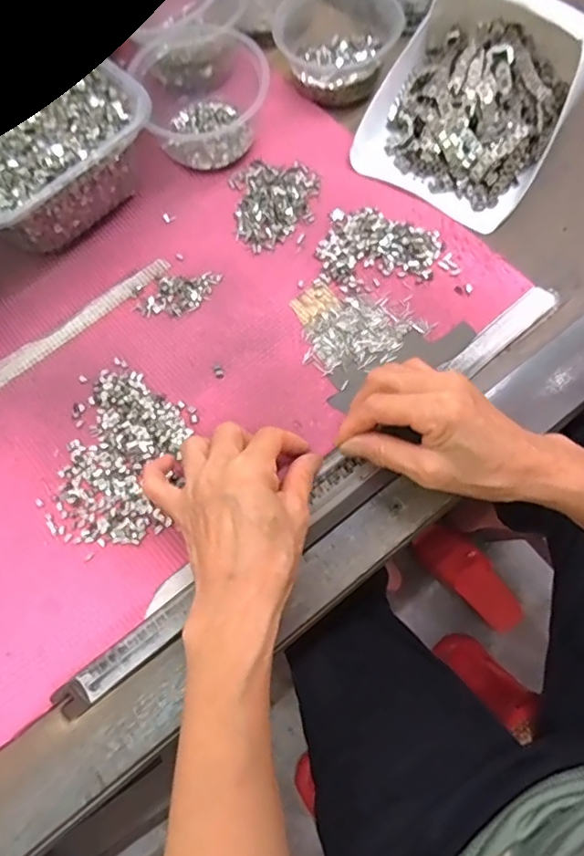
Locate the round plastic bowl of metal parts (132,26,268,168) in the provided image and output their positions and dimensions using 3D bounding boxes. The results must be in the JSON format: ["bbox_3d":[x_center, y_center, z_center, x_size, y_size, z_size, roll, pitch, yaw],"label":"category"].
[{"bbox_3d":[-0.080,-0.299,0.482,0.106,0.061,0.124,-21,71,-5],"label":"round plastic bowl of metal parts"}]

